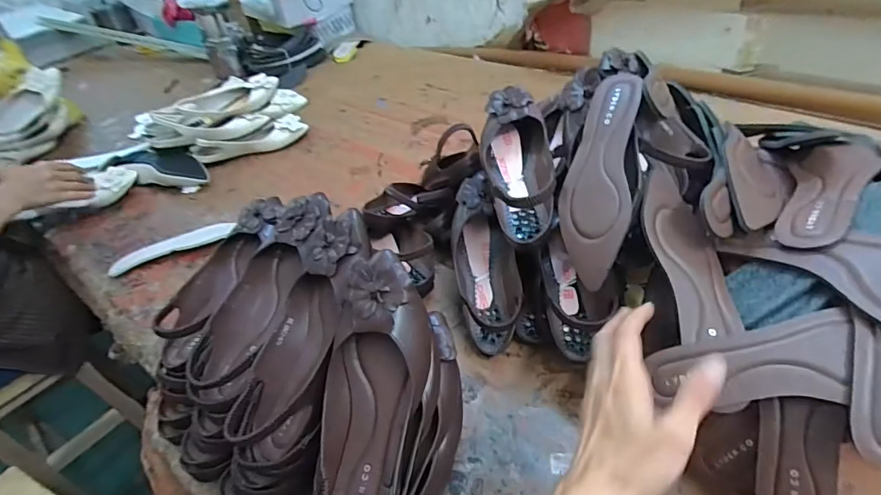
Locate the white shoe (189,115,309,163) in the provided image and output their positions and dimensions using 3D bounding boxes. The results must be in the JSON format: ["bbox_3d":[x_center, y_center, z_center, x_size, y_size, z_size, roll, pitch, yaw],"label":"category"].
[{"bbox_3d":[-0.459,-0.257,1.128,0.275,0.054,0.069,-18,41,-12],"label":"white shoe"}]

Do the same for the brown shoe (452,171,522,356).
[{"bbox_3d":[0.062,0.013,0.650,0.085,0.064,0.259,-7,74,0],"label":"brown shoe"}]

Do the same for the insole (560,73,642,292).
[{"bbox_3d":[0.174,-0.080,0.511,0.074,0.017,0.241,-1,72,36],"label":"insole"}]

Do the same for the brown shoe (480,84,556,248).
[{"bbox_3d":[0.096,-0.113,0.590,0.083,0.074,0.243,-6,61,2],"label":"brown shoe"}]

